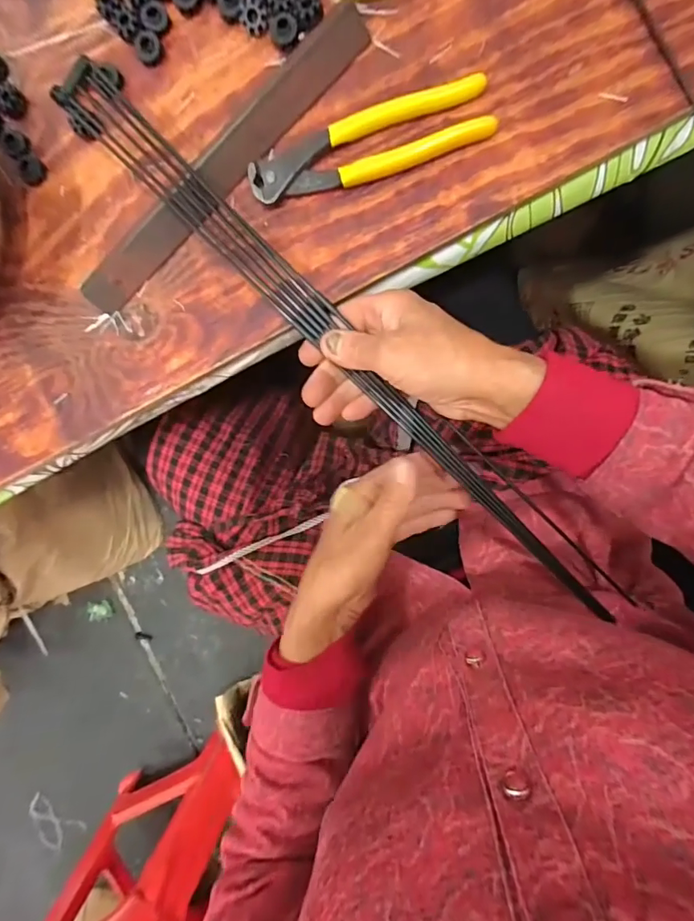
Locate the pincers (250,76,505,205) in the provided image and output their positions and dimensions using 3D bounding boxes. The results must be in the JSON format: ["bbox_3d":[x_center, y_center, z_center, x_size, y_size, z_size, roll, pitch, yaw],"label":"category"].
[{"bbox_3d":[0.014,-0.216,0.315,0.163,0.013,0.045,-14,93,8],"label":"pincers"}]

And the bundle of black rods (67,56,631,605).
[{"bbox_3d":[-0.008,-0.083,0.336,0.035,0.022,0.539,-44,93,4],"label":"bundle of black rods"}]

